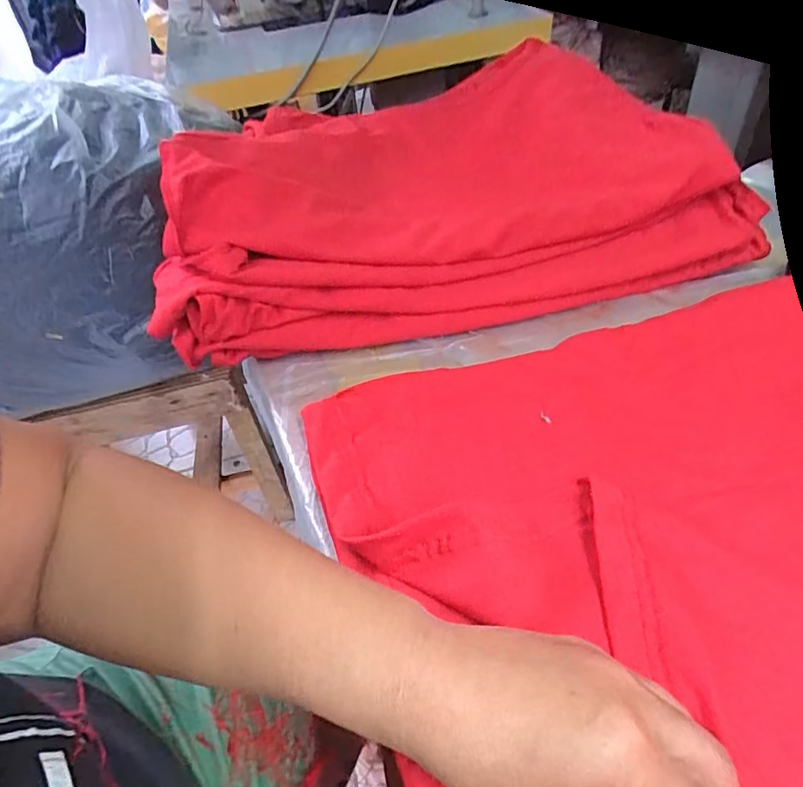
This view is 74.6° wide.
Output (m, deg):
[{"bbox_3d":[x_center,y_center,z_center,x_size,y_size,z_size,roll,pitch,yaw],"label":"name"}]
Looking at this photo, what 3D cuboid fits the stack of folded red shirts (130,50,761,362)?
[{"bbox_3d":[0.020,-0.216,0.513,0.482,0.114,0.347,-11,46,-4],"label":"stack of folded red shirts"}]

